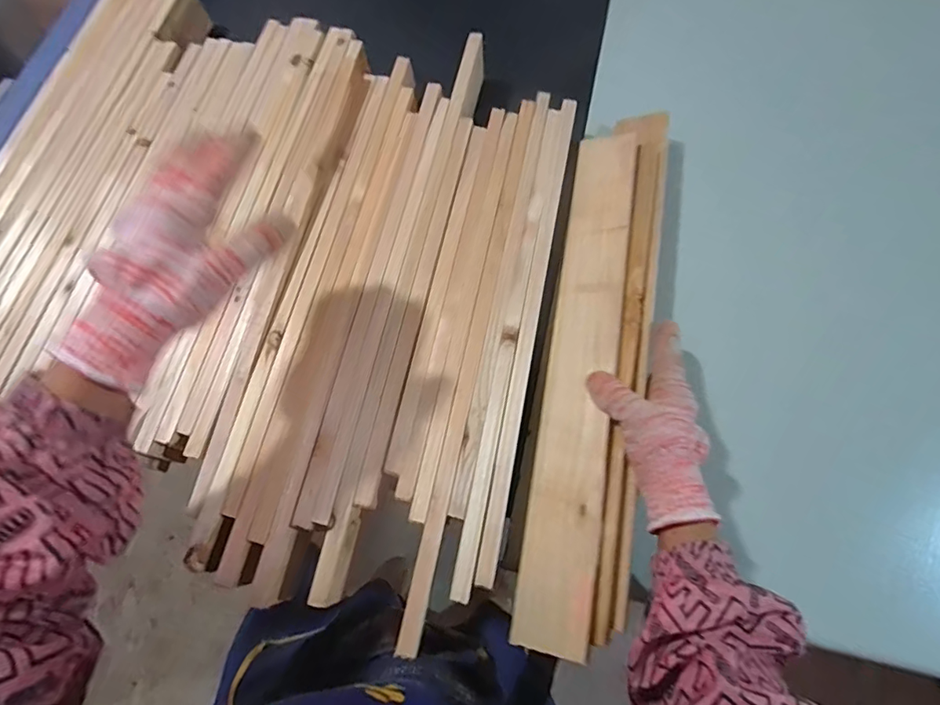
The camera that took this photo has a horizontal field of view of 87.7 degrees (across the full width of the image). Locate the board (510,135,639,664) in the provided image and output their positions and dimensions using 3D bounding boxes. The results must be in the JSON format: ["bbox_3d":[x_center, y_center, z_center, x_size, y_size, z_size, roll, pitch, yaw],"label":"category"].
[{"bbox_3d":[0.110,0.000,0.457,0.064,0.016,0.490,1,68,28],"label":"board"}]

